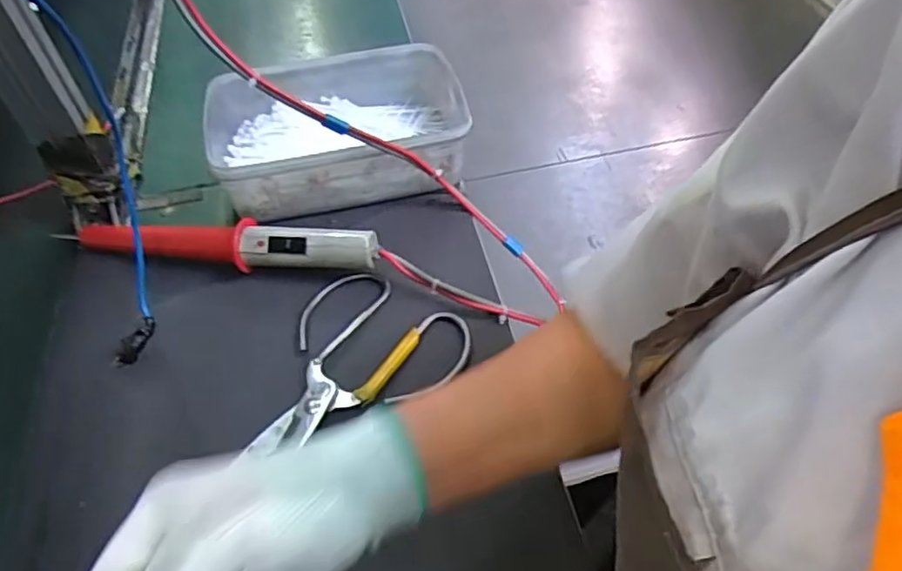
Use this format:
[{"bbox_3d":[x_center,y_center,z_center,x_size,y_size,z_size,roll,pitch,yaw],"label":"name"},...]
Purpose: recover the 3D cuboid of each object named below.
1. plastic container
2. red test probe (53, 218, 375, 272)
[{"bbox_3d":[-0.102,-0.141,0.589,0.223,0.072,0.160,-13,50,-6],"label":"plastic container"},{"bbox_3d":[-0.191,-0.036,0.526,0.268,0.042,0.034,8,51,11],"label":"red test probe"}]

